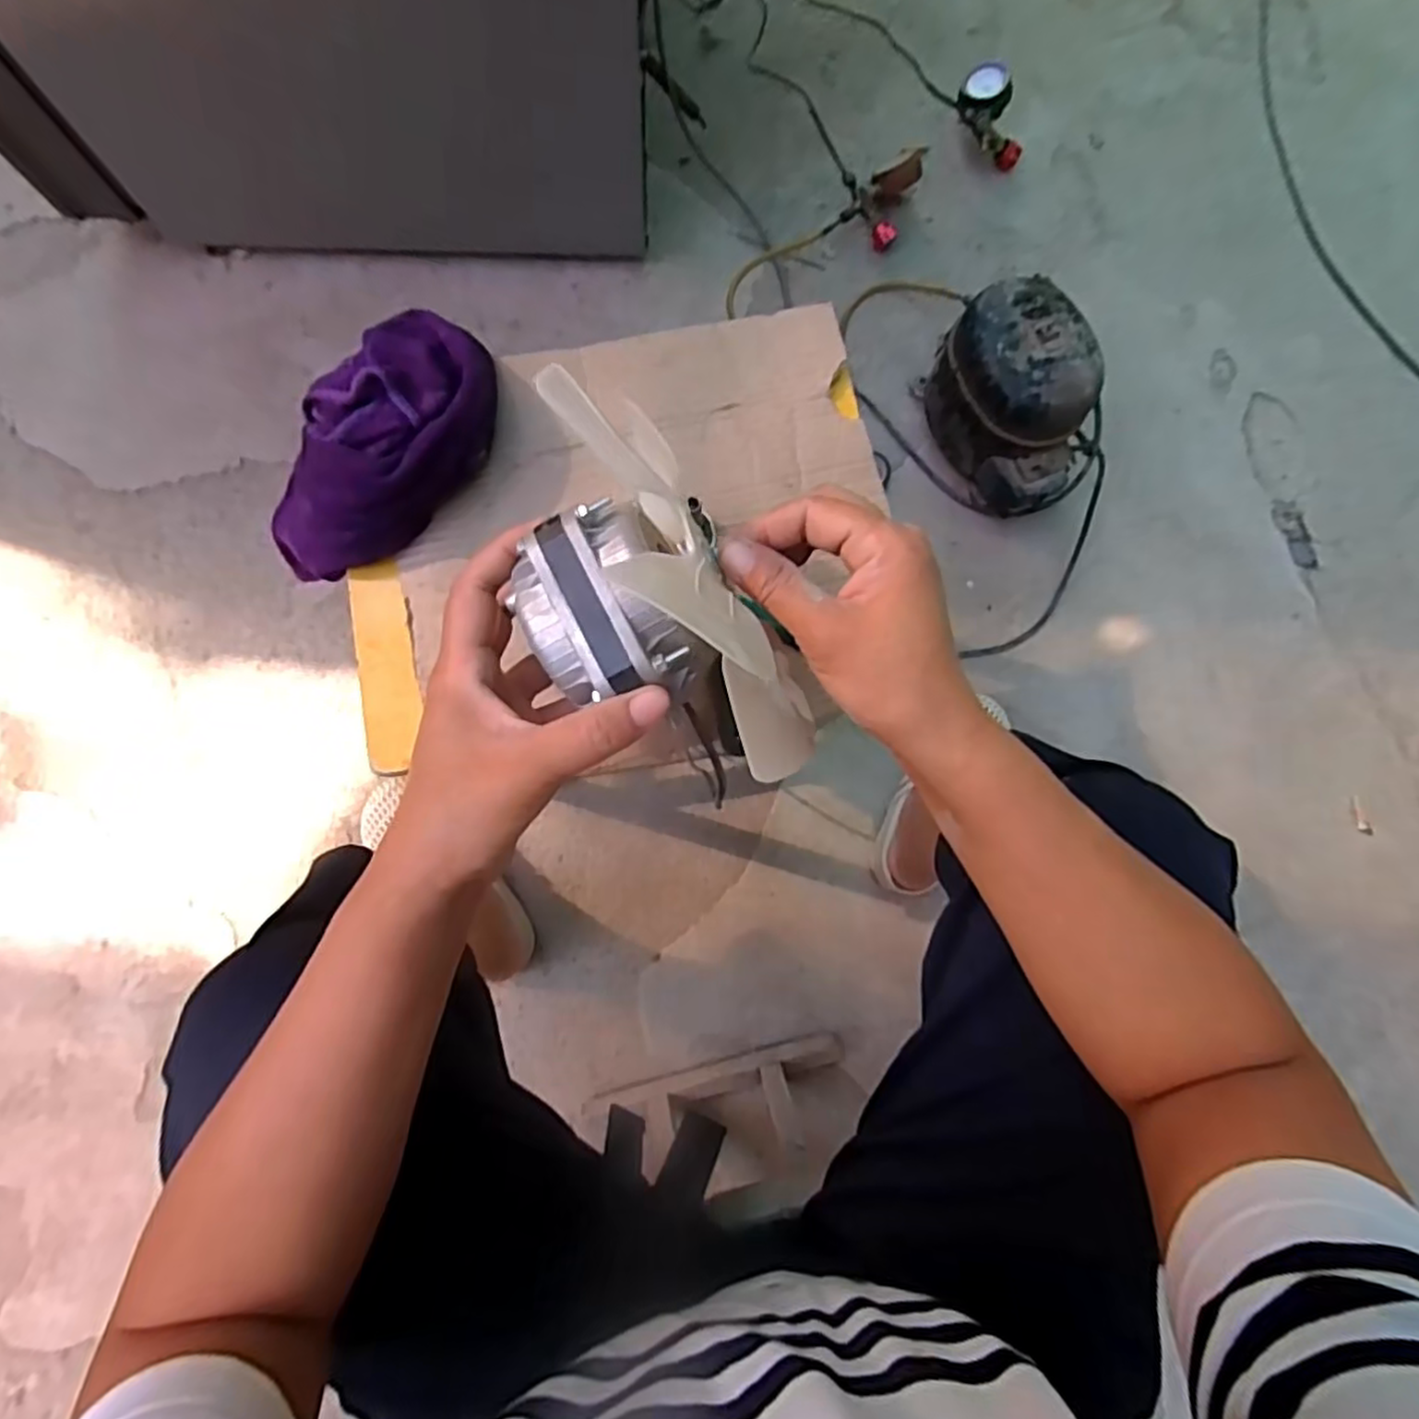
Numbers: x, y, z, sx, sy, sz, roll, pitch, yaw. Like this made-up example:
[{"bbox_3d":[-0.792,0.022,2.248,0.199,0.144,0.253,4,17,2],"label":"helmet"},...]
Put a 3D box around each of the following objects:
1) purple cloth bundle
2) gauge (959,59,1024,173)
[{"bbox_3d":[-0.193,-0.156,0.422,0.106,0.061,0.167,20,80,0],"label":"purple cloth bundle"},{"bbox_3d":[0.390,-0.821,1.000,0.072,0.043,0.134,-25,101,-4],"label":"gauge"}]

